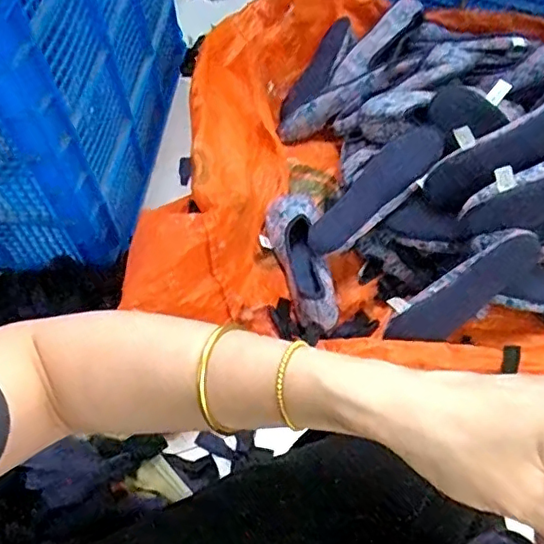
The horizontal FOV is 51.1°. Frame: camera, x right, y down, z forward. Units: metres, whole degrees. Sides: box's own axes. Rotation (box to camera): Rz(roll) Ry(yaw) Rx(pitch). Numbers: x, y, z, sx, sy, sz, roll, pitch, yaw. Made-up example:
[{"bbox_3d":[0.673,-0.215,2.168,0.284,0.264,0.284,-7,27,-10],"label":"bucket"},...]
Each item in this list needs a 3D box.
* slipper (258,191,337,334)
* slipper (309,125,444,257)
[{"bbox_3d":[0.044,-0.024,0.937,0.093,0.054,0.234,-8,58,-2],"label":"slipper"},{"bbox_3d":[0.166,-0.129,0.927,0.262,0.041,0.092,-45,62,10],"label":"slipper"}]

